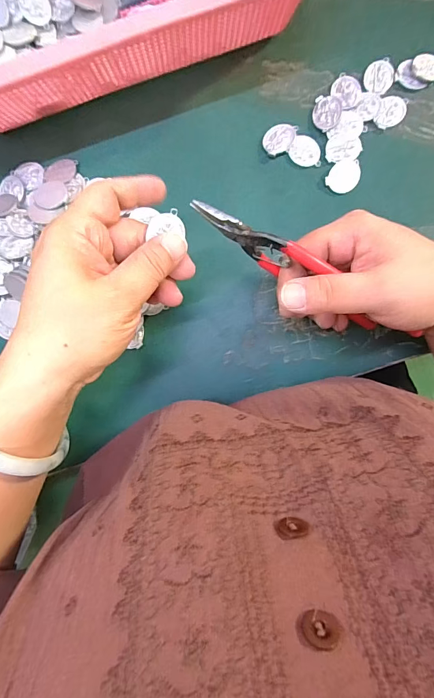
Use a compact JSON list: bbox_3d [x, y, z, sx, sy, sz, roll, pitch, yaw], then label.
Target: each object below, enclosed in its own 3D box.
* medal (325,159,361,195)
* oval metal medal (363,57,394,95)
[{"bbox_3d":[0.095,-0.128,0.278,0.026,0.004,0.022,-11,89,2],"label":"medal"},{"bbox_3d":[0.122,-0.204,0.278,0.021,0.004,0.027,22,91,2],"label":"oval metal medal"}]

